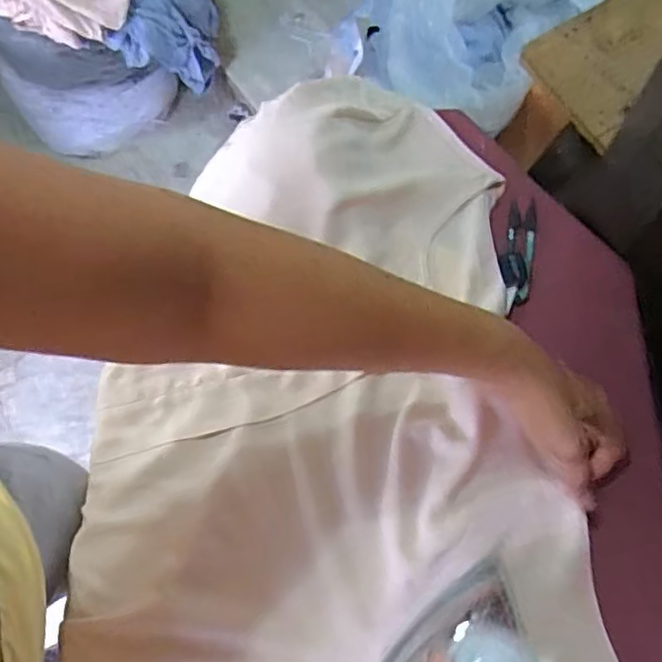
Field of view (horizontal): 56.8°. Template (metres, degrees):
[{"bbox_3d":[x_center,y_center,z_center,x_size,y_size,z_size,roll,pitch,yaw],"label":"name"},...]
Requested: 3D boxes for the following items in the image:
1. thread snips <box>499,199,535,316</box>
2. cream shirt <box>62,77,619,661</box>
[{"bbox_3d":[0.161,-0.068,0.525,0.030,0.017,0.107,11,73,5],"label":"thread snips"},{"bbox_3d":[-0.001,0.133,0.472,0.396,0.052,0.739,-3,72,1],"label":"cream shirt"}]

